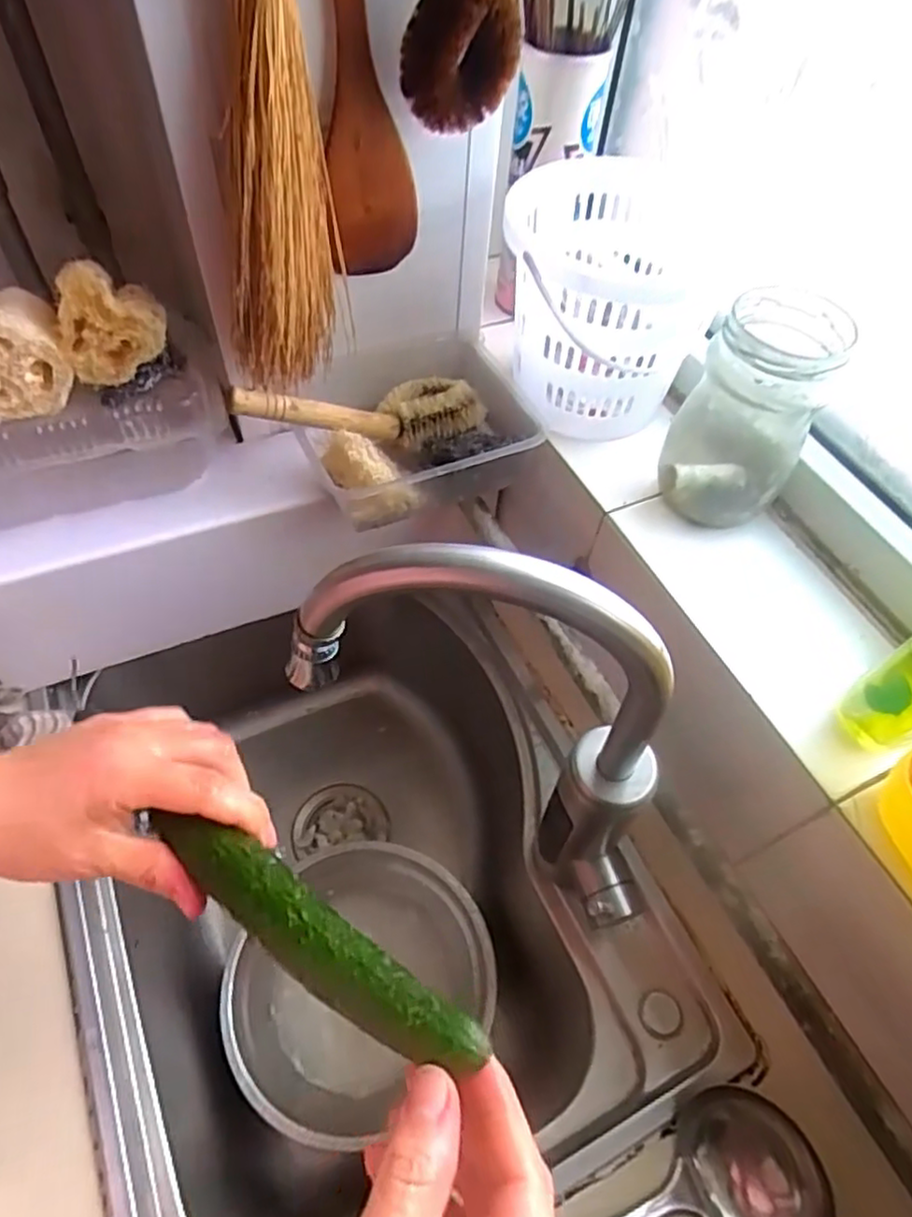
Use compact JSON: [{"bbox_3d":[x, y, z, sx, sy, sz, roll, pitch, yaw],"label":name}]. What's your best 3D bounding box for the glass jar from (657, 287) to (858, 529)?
[{"bbox_3d":[0.203,-0.132,0.485,0.080,0.152,0.080,2,56,-3],"label":"glass jar"}]

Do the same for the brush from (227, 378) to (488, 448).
[{"bbox_3d":[-0.075,-0.169,0.562,0.221,0.039,0.078,-8,55,-29],"label":"brush"}]

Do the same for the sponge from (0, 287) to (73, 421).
[{"bbox_3d":[-0.318,-0.182,0.475,0.078,0.067,0.073,-25,61,-20],"label":"sponge"}]

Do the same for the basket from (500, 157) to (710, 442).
[{"bbox_3d":[0.113,-0.245,0.553,0.155,0.142,0.168,6,56,-1],"label":"basket"}]

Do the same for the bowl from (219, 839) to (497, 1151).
[{"bbox_3d":[-0.098,0.364,0.680,0.252,0.076,0.222,-33,64,-24],"label":"bowl"}]

